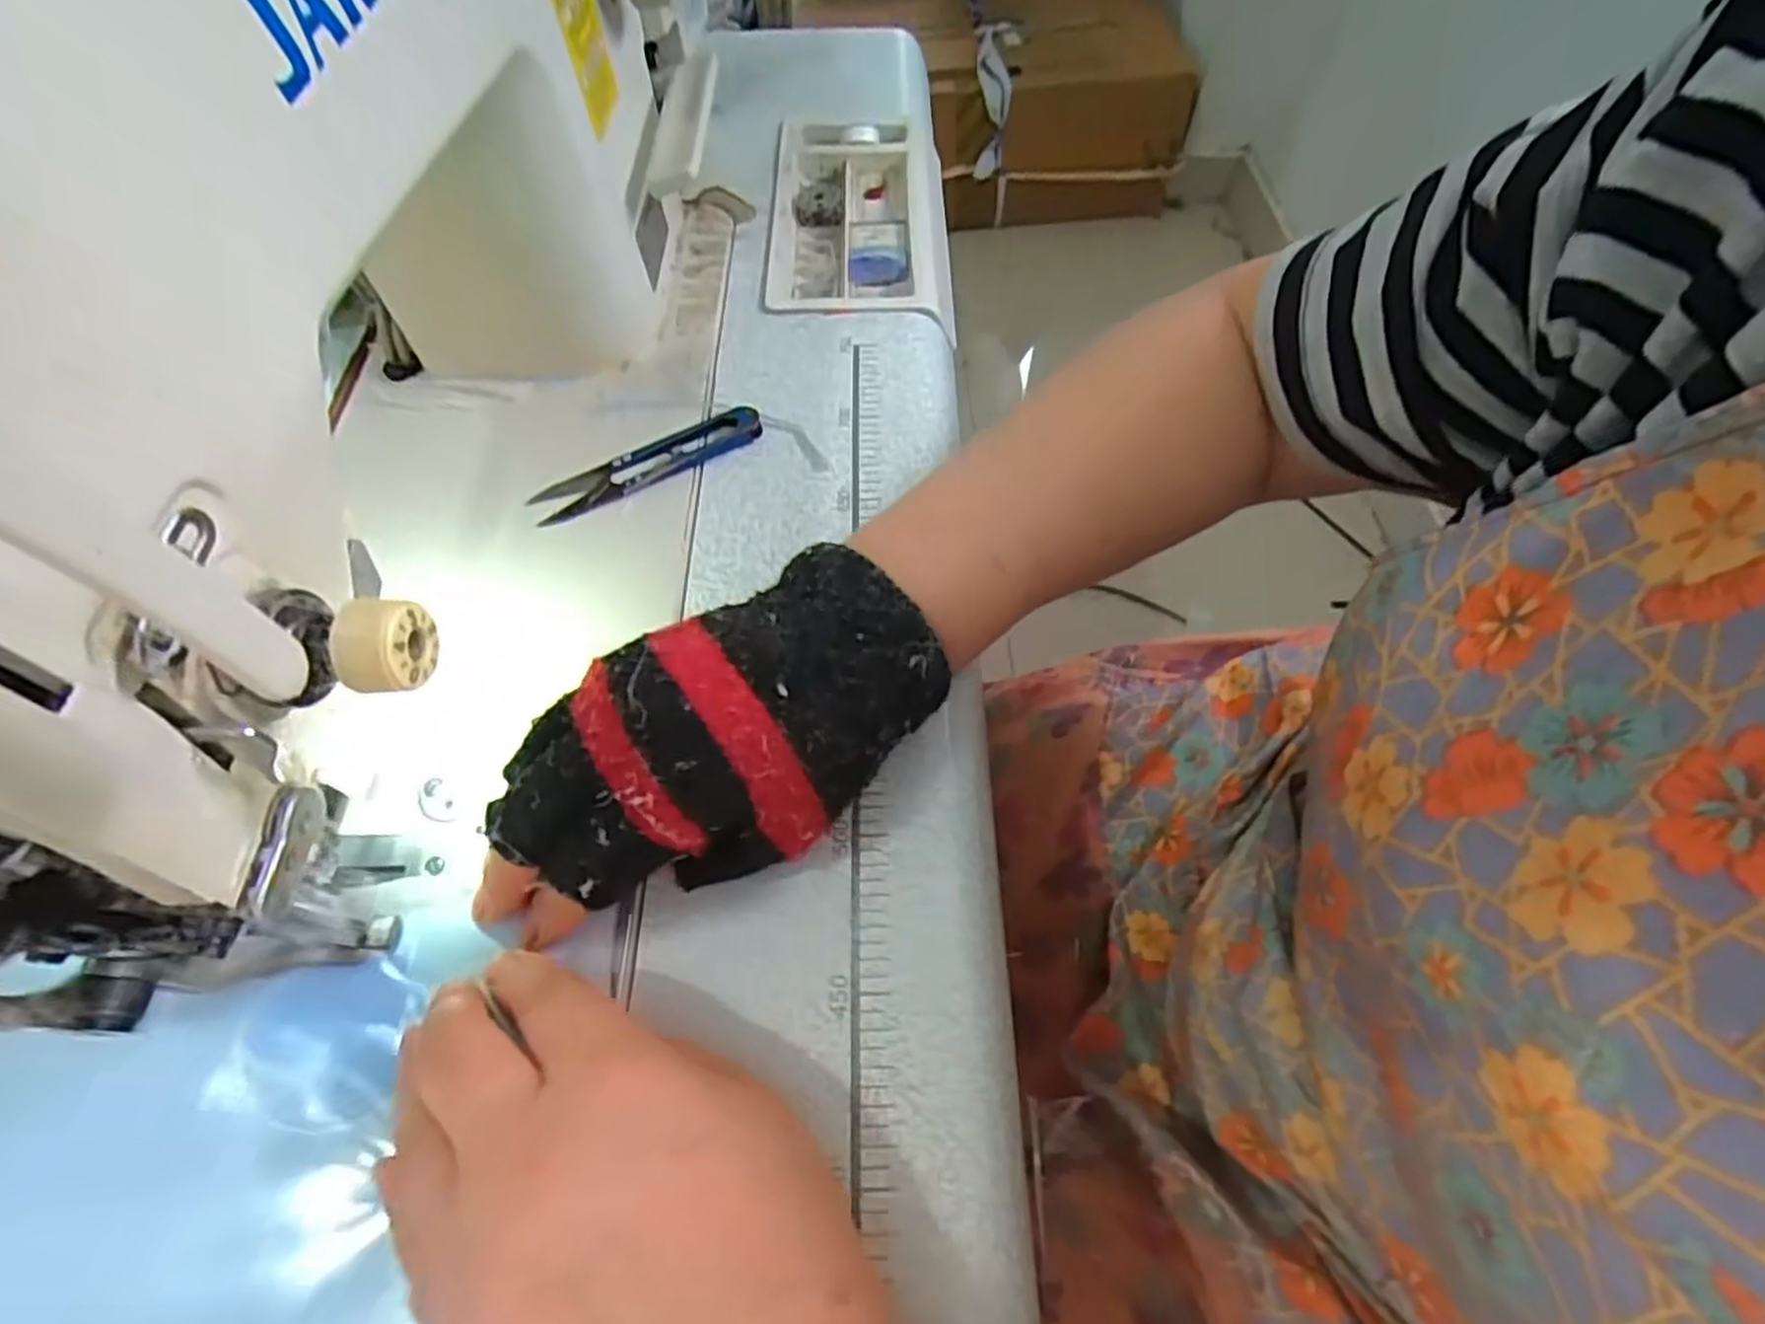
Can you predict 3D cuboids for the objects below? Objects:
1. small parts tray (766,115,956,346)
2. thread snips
[{"bbox_3d":[-0.014,-0.254,0.446,0.095,0.025,0.172,-1,60,0],"label":"small parts tray"},{"bbox_3d":[-0.104,-0.089,0.349,0.102,0.010,0.024,-27,63,-14],"label":"thread snips"}]

